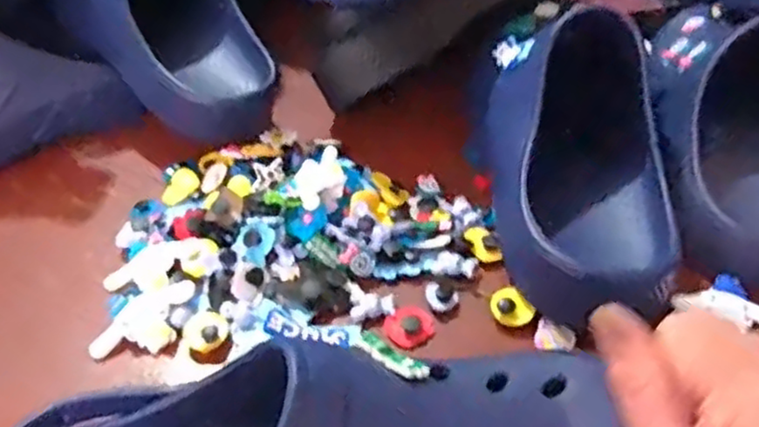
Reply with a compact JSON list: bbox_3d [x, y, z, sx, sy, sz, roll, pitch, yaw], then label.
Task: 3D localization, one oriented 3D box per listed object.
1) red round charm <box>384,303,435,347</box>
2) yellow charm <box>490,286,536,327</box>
[{"bbox_3d":[0.017,0.061,0.386,0.026,0.008,0.024,-2,42,2],"label":"red round charm"},{"bbox_3d":[0.073,0.051,0.389,0.020,0.008,0.025,-23,46,-20],"label":"yellow charm"}]

